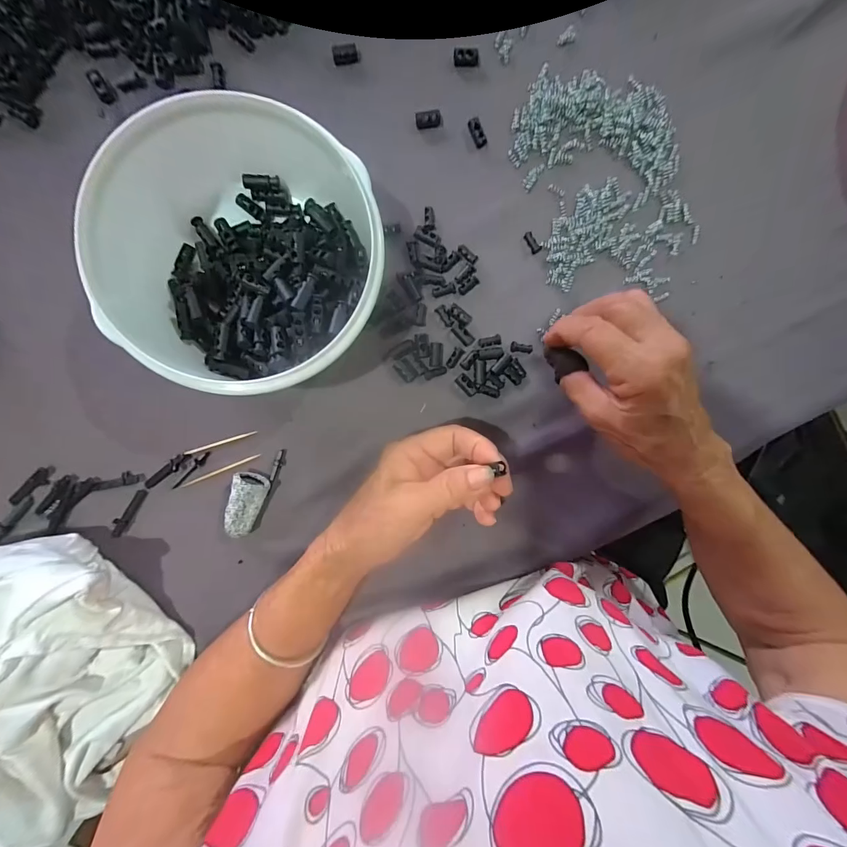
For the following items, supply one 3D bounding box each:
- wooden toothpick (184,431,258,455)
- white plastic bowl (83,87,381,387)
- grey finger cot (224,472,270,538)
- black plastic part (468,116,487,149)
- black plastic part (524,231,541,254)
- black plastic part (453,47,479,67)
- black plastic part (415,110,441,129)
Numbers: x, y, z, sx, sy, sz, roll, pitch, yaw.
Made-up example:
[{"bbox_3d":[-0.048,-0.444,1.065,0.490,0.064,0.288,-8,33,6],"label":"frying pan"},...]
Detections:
[{"bbox_3d":[-0.151,0.014,0.286,0.054,0.004,0.004,-18,94,-3],"label":"wooden toothpick"},{"bbox_3d":[-0.109,-0.102,0.248,0.144,0.077,0.158,0,93,-5],"label":"white plastic bowl"},{"bbox_3d":[-0.130,0.060,0.283,0.022,0.023,0.045,16,92,-5],"label":"grey finger cot"},{"bbox_3d":[0.042,-0.221,0.290,0.011,0.006,0.020,-23,95,-3],"label":"black plastic part"},{"bbox_3d":[0.085,-0.141,0.299,0.008,0.004,0.017,-31,95,-2],"label":"black plastic part"},{"bbox_3d":[0.032,-0.276,0.287,0.018,0.008,0.010,-4,94,-4],"label":"black plastic part"},{"bbox_3d":[0.004,-0.230,0.288,0.018,0.005,0.011,-6,94,-4],"label":"black plastic part"}]

